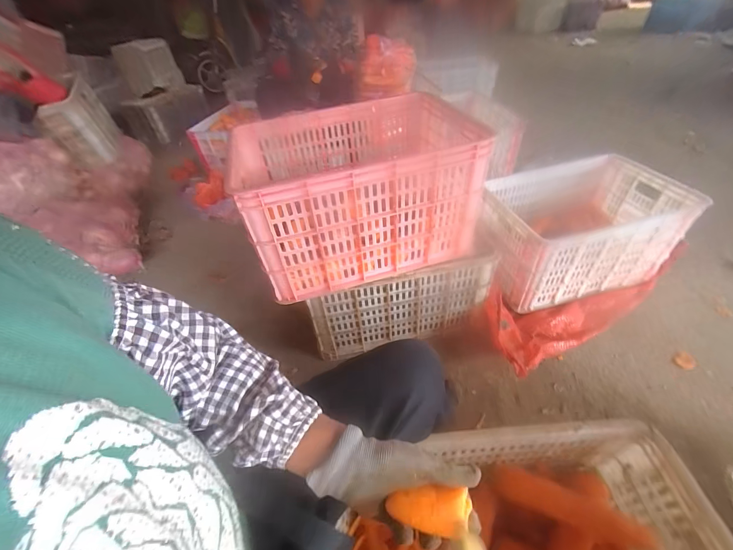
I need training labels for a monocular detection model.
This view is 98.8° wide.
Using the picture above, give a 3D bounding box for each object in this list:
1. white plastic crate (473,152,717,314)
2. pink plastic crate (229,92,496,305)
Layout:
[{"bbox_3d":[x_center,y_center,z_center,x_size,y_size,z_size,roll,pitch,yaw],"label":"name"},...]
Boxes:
[{"bbox_3d":[0.653,-0.146,1.006,0.516,0.274,0.348,-11,44,-4],"label":"white plastic crate"},{"bbox_3d":[-0.018,-0.203,0.755,0.502,0.273,0.346,-15,44,-8],"label":"pink plastic crate"}]

